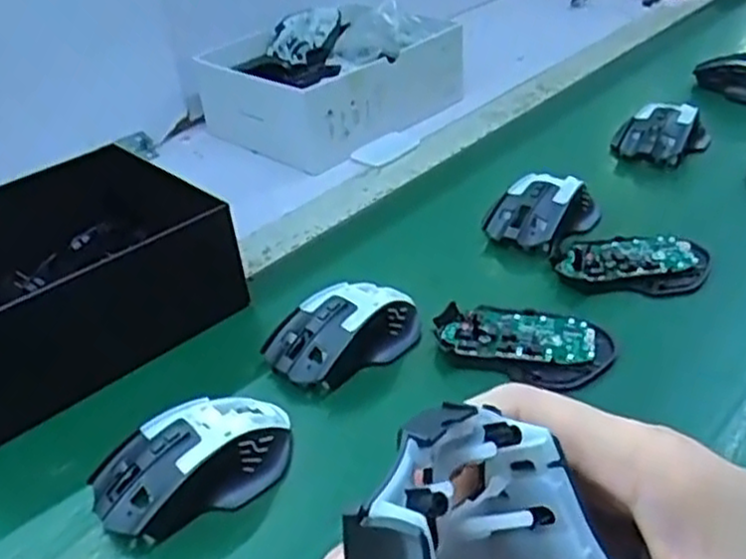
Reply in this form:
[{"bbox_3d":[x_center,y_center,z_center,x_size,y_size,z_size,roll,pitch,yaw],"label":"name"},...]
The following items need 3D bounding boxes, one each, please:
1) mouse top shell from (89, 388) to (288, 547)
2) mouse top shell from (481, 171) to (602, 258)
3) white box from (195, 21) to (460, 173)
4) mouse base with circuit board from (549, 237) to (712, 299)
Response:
[{"bbox_3d":[-0.102,0.097,0.423,0.116,0.034,0.073,-22,38,-22],"label":"mouse top shell"},{"bbox_3d":[0.139,-0.060,0.616,0.077,0.039,0.104,21,42,32],"label":"mouse top shell"},{"bbox_3d":[-0.041,-0.229,0.849,0.219,0.085,0.256,22,43,34],"label":"white box"},{"bbox_3d":[0.195,-0.015,0.562,0.107,0.017,0.065,4,36,14],"label":"mouse base with circuit board"}]

